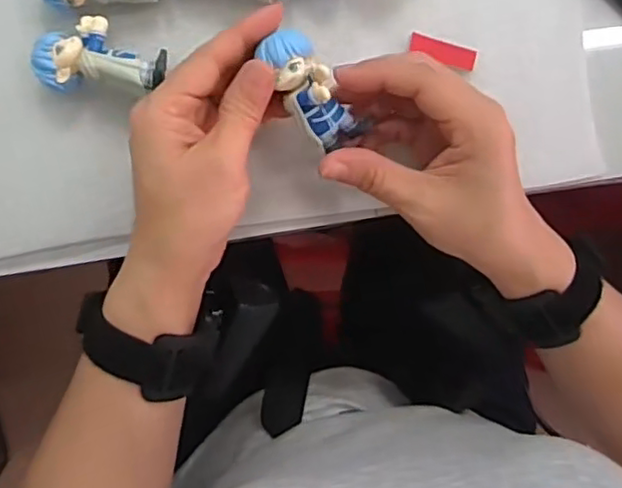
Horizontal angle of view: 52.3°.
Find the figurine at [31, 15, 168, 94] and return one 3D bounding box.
[{"bbox_3d":[-0.103,-0.092,0.314,0.059,0.029,0.035,-3,94,-6],"label":"figurine"}]

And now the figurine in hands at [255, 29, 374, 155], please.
[{"bbox_3d":[0.002,-0.070,0.294,0.026,0.023,0.061,-38,116,-2],"label":"figurine in hands"}]

